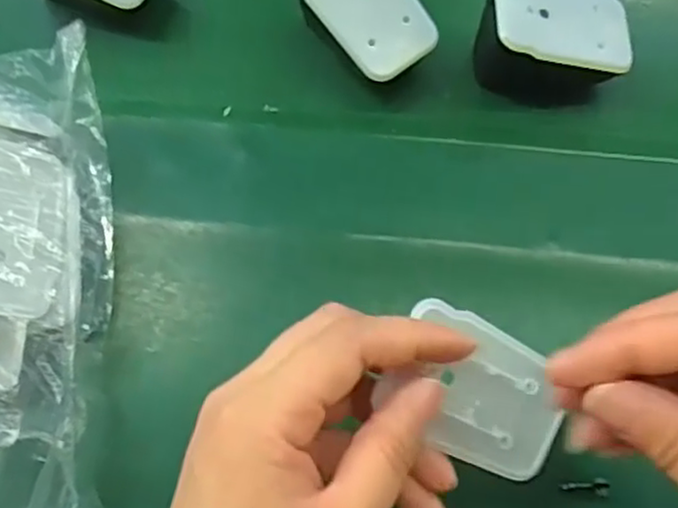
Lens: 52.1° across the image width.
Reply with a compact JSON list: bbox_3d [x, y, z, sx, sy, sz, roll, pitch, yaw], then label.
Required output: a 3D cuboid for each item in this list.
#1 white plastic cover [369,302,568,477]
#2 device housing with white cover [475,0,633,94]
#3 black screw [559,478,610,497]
[{"bbox_3d":[0.048,0.048,0.237,0.067,0.004,0.044,28,88,-15],"label":"white plastic cover"},{"bbox_3d":[0.099,-0.098,0.322,0.069,0.047,0.049,11,70,4],"label":"device housing with white cover"},{"bbox_3d":[0.097,0.091,0.273,0.019,0.004,0.006,-1,68,14],"label":"black screw"}]

